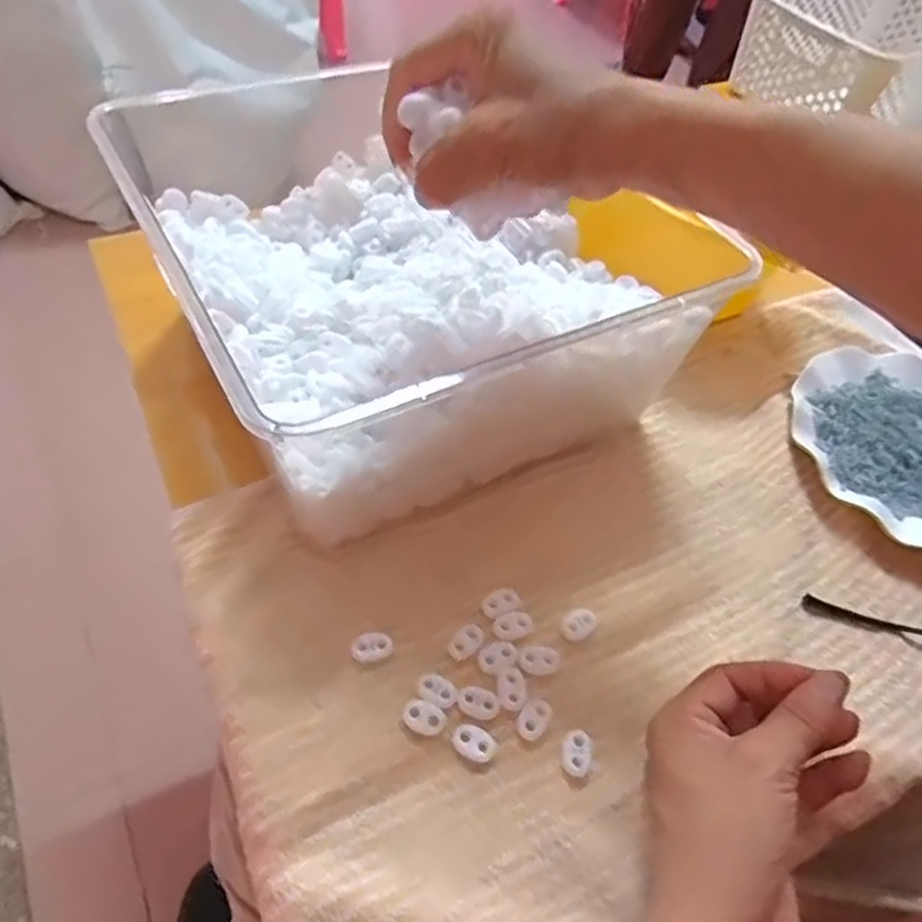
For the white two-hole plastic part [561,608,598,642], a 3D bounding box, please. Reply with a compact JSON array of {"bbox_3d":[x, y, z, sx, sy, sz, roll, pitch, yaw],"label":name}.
[{"bbox_3d":[0.066,0.092,0.396,0.021,0.004,0.016,-30,61,-28],"label":"white two-hole plastic part"}]

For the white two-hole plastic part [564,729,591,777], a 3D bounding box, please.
[{"bbox_3d":[0.059,0.147,0.355,0.013,0.004,0.022,7,51,-3],"label":"white two-hole plastic part"}]

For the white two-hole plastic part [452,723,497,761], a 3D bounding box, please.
[{"bbox_3d":[0.007,0.142,0.354,0.022,0.004,0.016,23,52,9],"label":"white two-hole plastic part"}]

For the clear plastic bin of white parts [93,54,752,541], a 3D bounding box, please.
[{"bbox_3d":[-0.033,-0.115,0.445,0.272,0.126,0.276,-21,58,-23],"label":"clear plastic bin of white parts"}]

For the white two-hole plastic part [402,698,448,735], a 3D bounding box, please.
[{"bbox_3d":[-0.019,0.131,0.359,0.022,0.004,0.015,25,53,12],"label":"white two-hole plastic part"}]

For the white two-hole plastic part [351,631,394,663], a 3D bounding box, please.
[{"bbox_3d":[-0.047,0.100,0.378,0.022,0.006,0.015,-7,53,-14],"label":"white two-hole plastic part"}]

